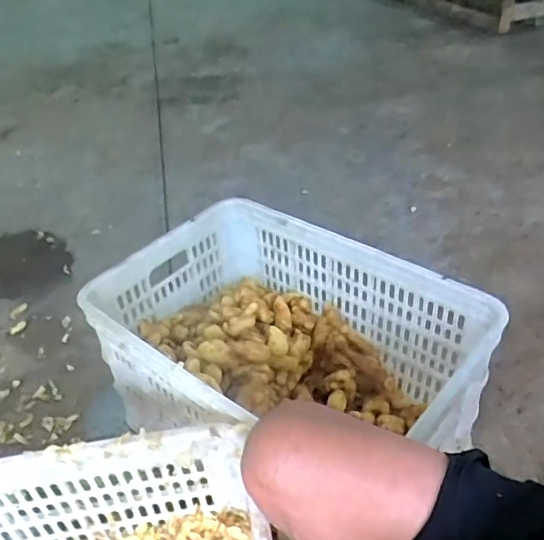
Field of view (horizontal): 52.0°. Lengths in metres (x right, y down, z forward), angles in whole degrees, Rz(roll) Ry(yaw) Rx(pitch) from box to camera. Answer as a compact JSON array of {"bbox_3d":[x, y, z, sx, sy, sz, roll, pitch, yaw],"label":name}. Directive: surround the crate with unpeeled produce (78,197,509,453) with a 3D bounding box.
[{"bbox_3d":[0.019,0.144,0.844,0.508,0.260,0.348,26,52,33],"label":"crate with unpeeled produce"}]

